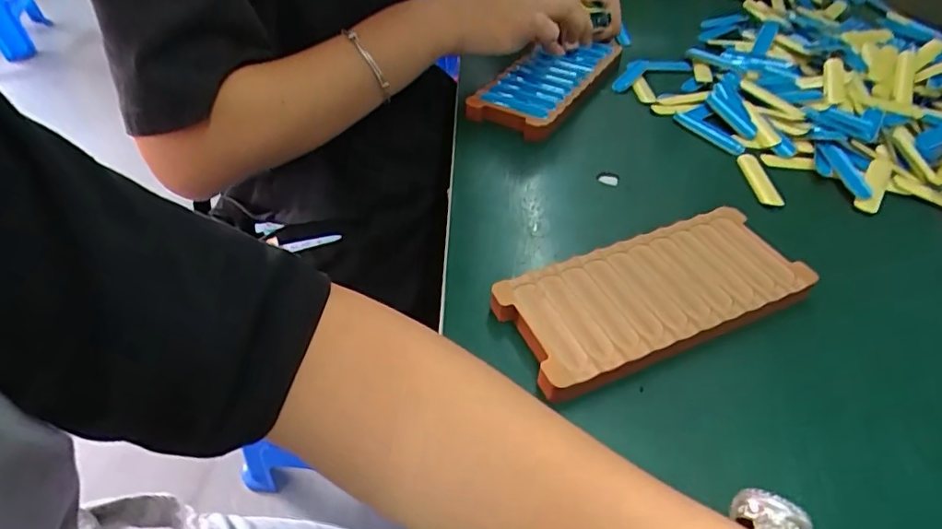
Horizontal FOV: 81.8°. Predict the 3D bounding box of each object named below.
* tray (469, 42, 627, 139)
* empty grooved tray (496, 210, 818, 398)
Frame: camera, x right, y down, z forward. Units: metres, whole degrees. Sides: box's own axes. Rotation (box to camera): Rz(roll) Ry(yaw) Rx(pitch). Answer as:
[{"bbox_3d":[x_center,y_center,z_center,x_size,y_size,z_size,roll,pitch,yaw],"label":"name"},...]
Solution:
[{"bbox_3d":[0.069,-0.164,0.485,0.071,0.024,0.159,26,51,24],"label":"tray"},{"bbox_3d":[0.104,0.017,0.314,0.175,0.015,0.074,-18,48,-18],"label":"empty grooved tray"}]

